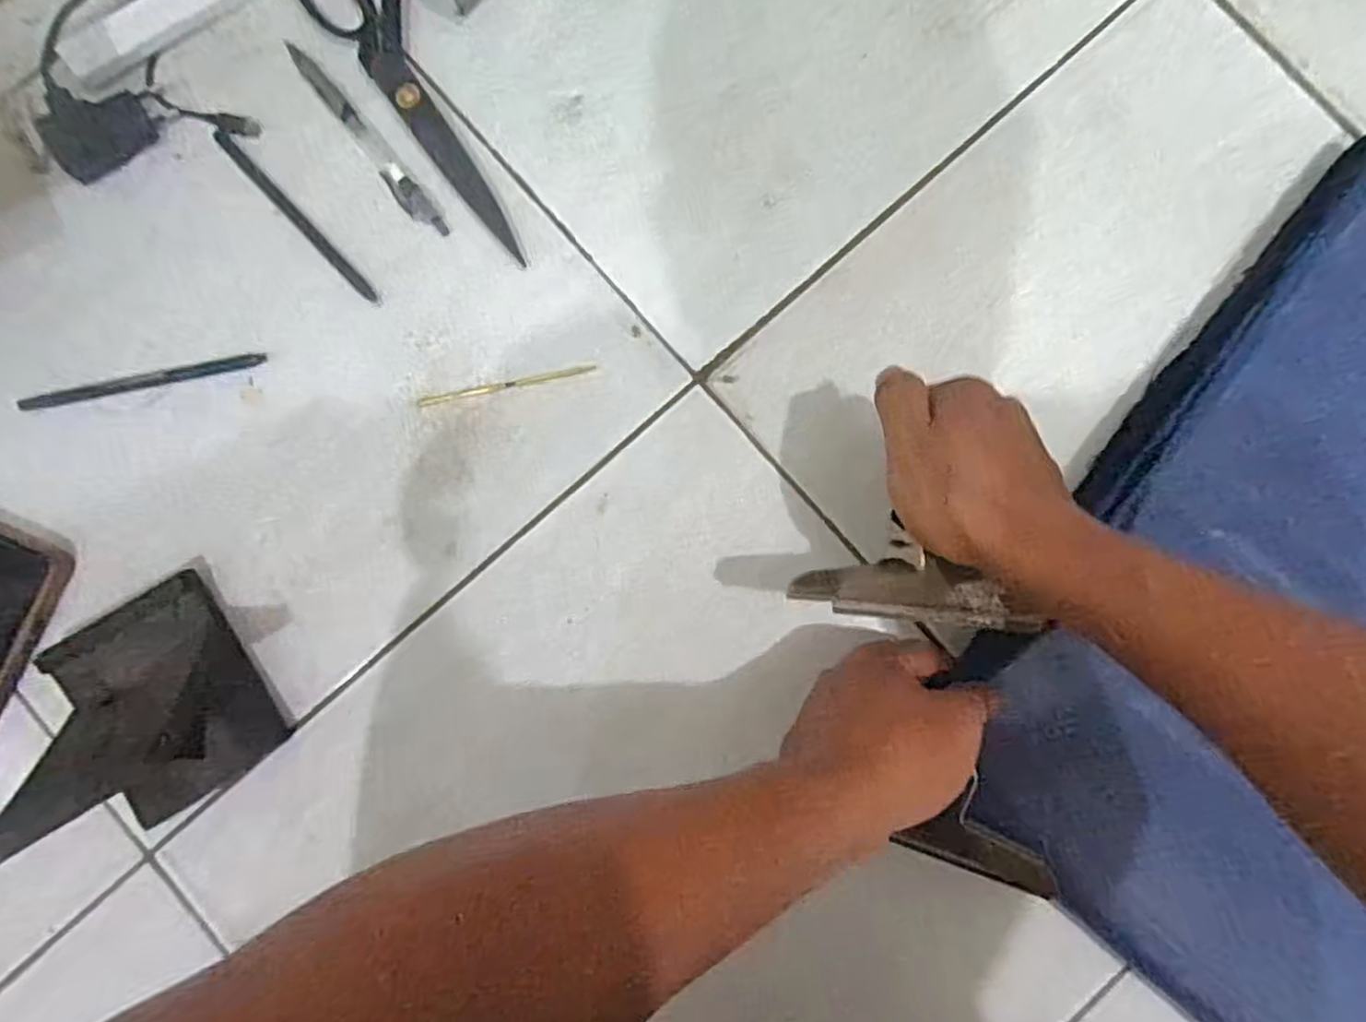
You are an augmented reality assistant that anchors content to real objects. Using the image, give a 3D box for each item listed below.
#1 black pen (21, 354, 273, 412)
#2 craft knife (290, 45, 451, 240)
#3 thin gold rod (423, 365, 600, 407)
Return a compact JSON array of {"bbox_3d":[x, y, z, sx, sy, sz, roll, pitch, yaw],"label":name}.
[{"bbox_3d":[-0.312,-0.075,0.416,0.137,0.008,0.009,-12,86,-2],"label":"black pen"},{"bbox_3d":[-0.184,-0.213,0.416,0.016,0.004,0.140,-41,87,-3],"label":"craft knife"},{"bbox_3d":[-0.102,-0.073,0.417,0.103,0.004,0.005,-12,86,-2],"label":"thin gold rod"}]

